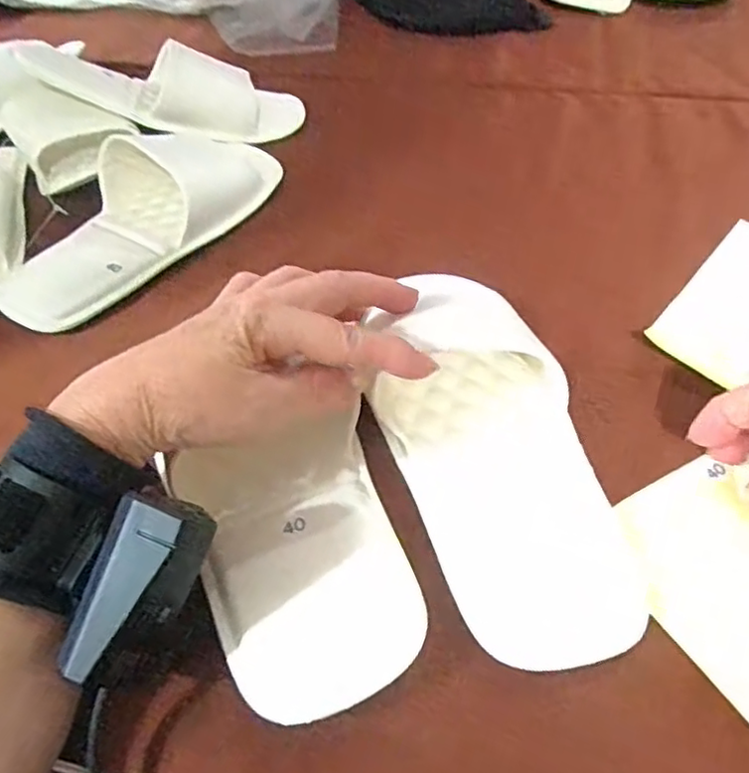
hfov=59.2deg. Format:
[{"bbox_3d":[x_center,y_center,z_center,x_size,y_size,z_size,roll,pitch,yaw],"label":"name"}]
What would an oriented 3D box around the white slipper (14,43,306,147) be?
[{"bbox_3d":[-0.166,-0.245,0.538,0.219,0.051,0.087,4,45,-17],"label":"white slipper"}]

